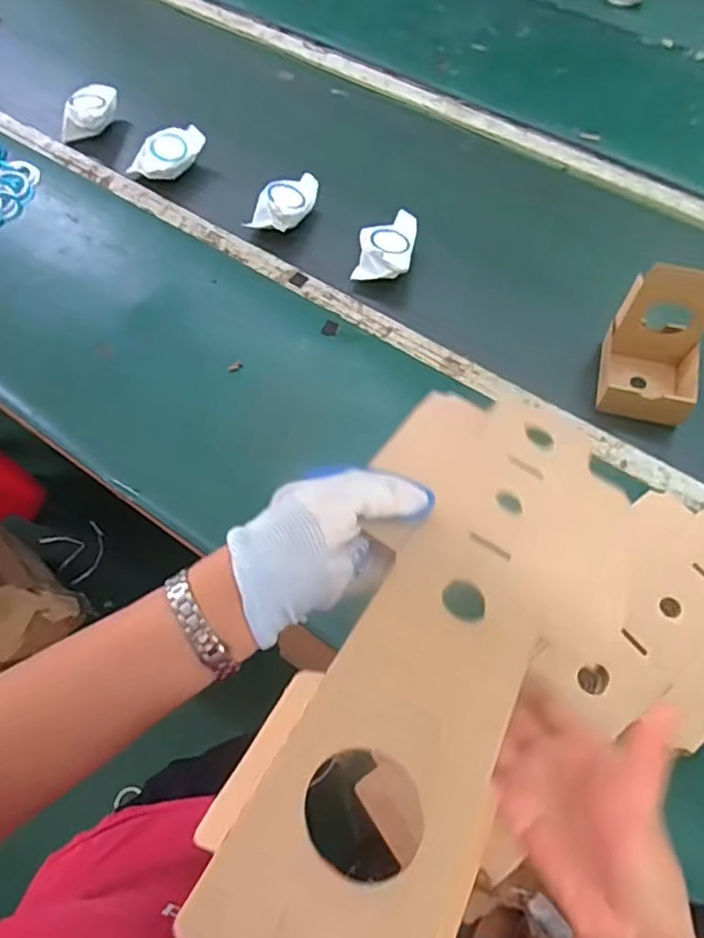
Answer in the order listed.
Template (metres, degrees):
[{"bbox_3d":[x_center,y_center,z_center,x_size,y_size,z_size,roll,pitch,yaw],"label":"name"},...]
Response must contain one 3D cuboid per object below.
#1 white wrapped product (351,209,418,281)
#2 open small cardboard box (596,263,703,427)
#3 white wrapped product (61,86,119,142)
[{"bbox_3d":[0.048,-0.299,0.861,0.072,0.054,0.114,12,63,7],"label":"white wrapped product"},{"bbox_3d":[0.352,-0.132,0.716,0.102,0.146,0.111,15,63,8],"label":"open small cardboard box"},{"bbox_3d":[-0.417,-0.570,1.003,0.062,0.042,0.110,22,64,12],"label":"white wrapped product"}]

